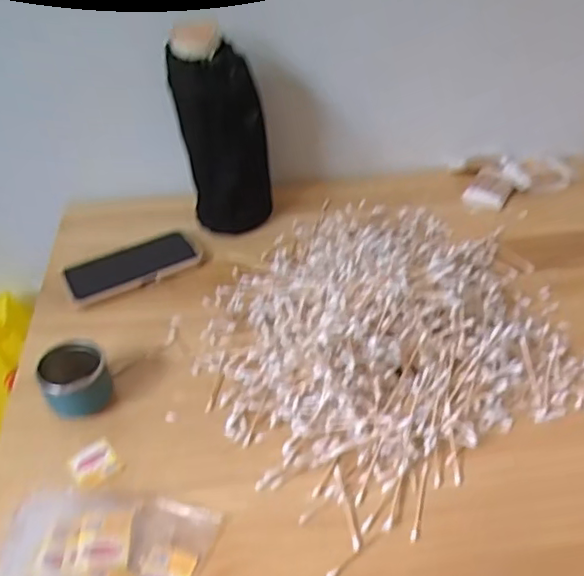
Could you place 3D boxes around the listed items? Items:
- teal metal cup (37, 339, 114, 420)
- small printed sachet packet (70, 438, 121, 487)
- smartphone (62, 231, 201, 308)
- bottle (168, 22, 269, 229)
[{"bbox_3d":[-0.207,0.088,0.585,0.063,0.052,0.054,-23,46,-22],"label":"teal metal cup"},{"bbox_3d":[-0.177,0.158,0.546,0.037,0.006,0.042,-26,47,-23],"label":"small printed sachet packet"},{"bbox_3d":[-0.195,-0.028,0.743,0.155,0.010,0.072,-27,47,-24],"label":"smartphone"},{"bbox_3d":[-0.084,-0.181,0.740,0.099,0.243,0.076,27,49,28],"label":"bottle"}]

